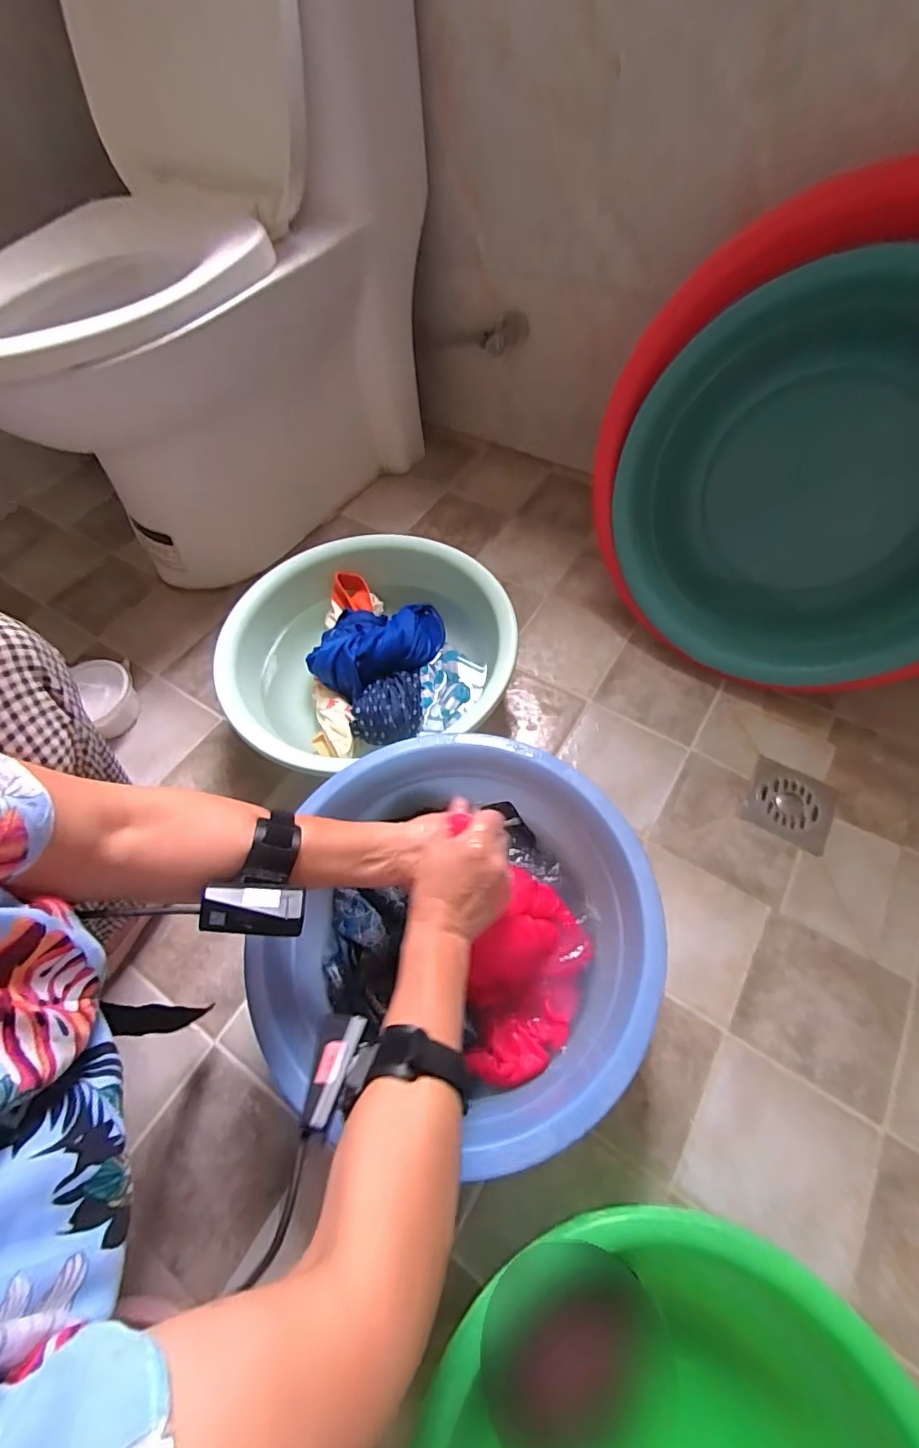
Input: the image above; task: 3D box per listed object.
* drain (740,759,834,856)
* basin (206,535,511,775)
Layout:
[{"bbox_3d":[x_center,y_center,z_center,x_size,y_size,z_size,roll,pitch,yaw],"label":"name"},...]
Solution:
[{"bbox_3d":[0.418,0.103,0.682,0.096,0.009,0.098,28,60,19],"label":"drain"},{"bbox_3d":[-0.126,-0.090,0.742,0.373,0.124,0.367,-34,61,-20],"label":"basin"}]

